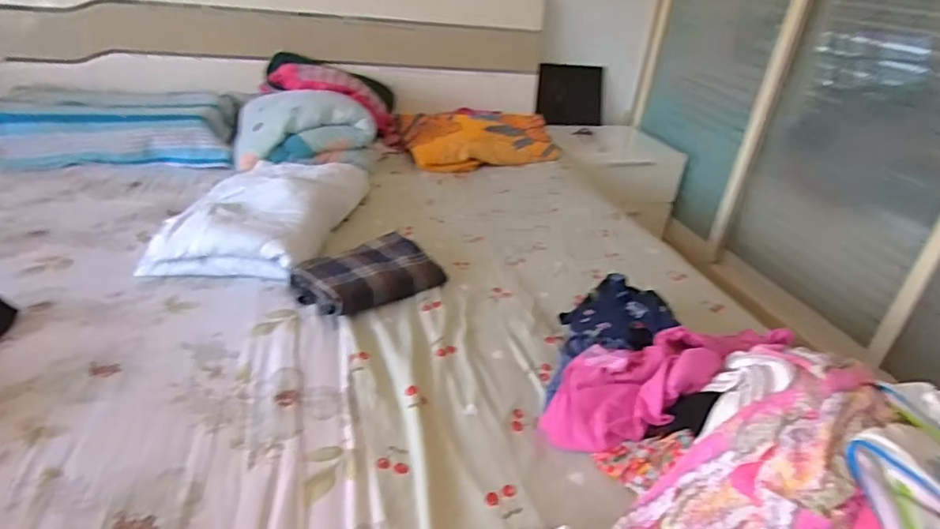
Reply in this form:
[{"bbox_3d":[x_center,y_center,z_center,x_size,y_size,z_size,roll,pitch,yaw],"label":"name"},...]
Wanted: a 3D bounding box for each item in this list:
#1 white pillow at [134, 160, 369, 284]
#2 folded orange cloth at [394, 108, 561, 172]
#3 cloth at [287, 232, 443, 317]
[{"bbox_3d":[-0.455,-0.141,1.282,0.354,0.111,0.512,5,29,-3],"label":"white pillow"},{"bbox_3d":[0.019,-0.445,1.930,0.534,0.119,0.321,-9,33,-26],"label":"folded orange cloth"},{"bbox_3d":[-0.195,0.017,1.097,0.258,0.063,0.159,-22,40,-41],"label":"cloth"}]

